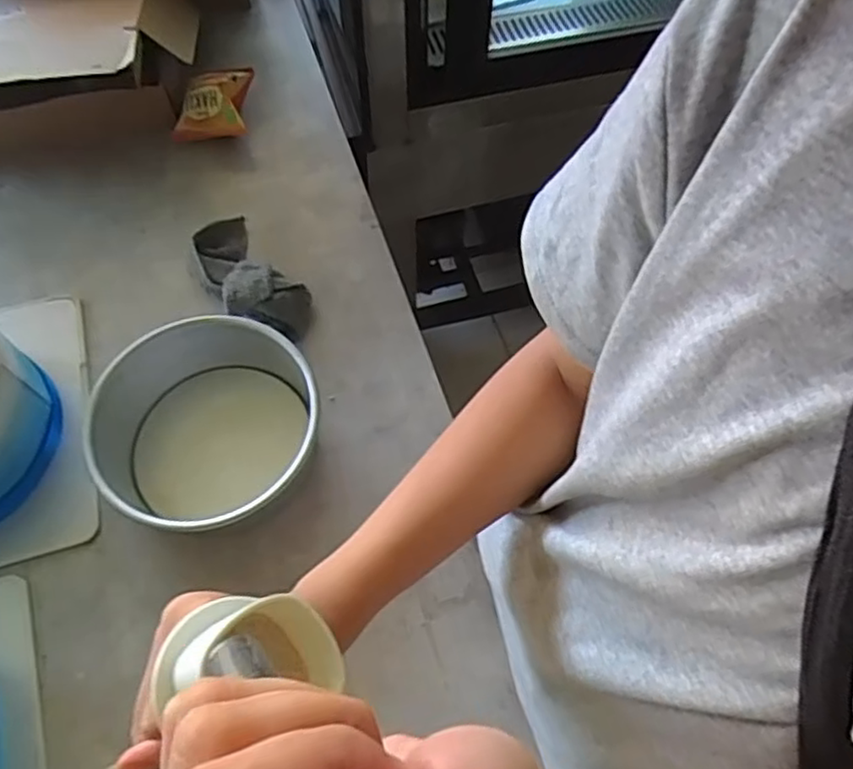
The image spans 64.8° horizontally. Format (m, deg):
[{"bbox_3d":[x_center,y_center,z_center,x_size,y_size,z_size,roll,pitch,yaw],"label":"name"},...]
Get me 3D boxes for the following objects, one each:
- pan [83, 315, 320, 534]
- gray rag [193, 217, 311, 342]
[{"bbox_3d":[-0.188,0.042,0.586,0.176,0.073,0.184,0,62,-1],"label":"pan"},{"bbox_3d":[-0.185,-0.112,0.682,0.076,0.044,0.170,-35,68,-18],"label":"gray rag"}]

